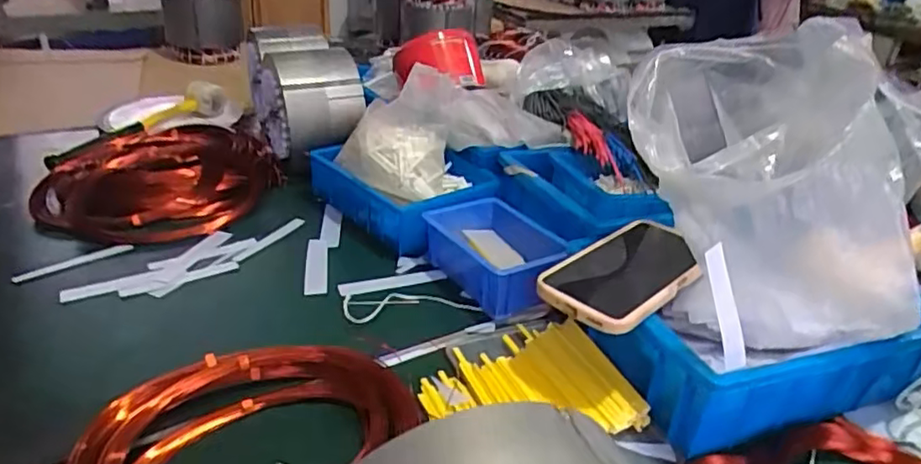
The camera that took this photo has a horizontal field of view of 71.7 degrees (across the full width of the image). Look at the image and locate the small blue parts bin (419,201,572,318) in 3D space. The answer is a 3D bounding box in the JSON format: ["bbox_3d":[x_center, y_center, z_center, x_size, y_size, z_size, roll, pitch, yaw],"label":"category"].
[{"bbox_3d":[0.039,0.020,0.645,0.104,0.051,0.152,-16,34,-29],"label":"small blue parts bin"}]

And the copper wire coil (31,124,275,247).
[{"bbox_3d":[-0.370,-0.068,0.784,0.246,0.045,0.238,2,28,-1],"label":"copper wire coil"}]

